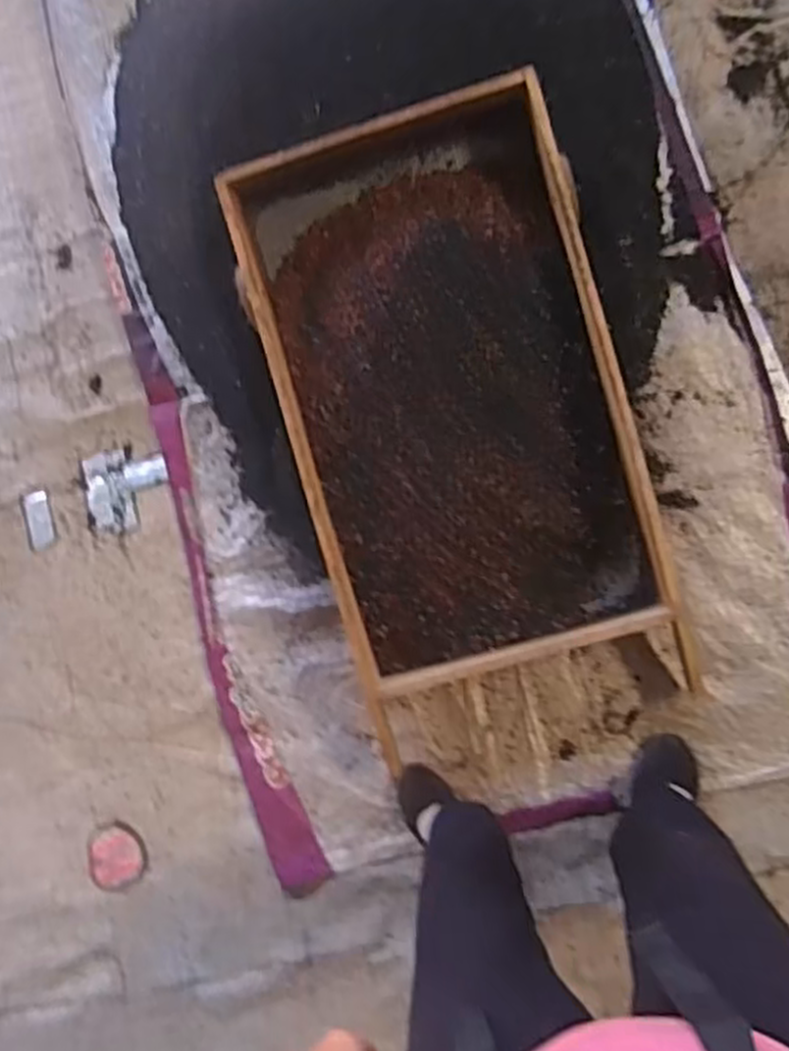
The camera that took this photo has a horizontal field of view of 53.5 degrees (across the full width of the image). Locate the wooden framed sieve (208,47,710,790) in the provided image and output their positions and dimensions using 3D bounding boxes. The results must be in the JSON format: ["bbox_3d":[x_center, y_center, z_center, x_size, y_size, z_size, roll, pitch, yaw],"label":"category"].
[{"bbox_3d":[0.089,-0.175,1.229,0.504,0.107,0.893,-17,94,5],"label":"wooden framed sieve"}]

